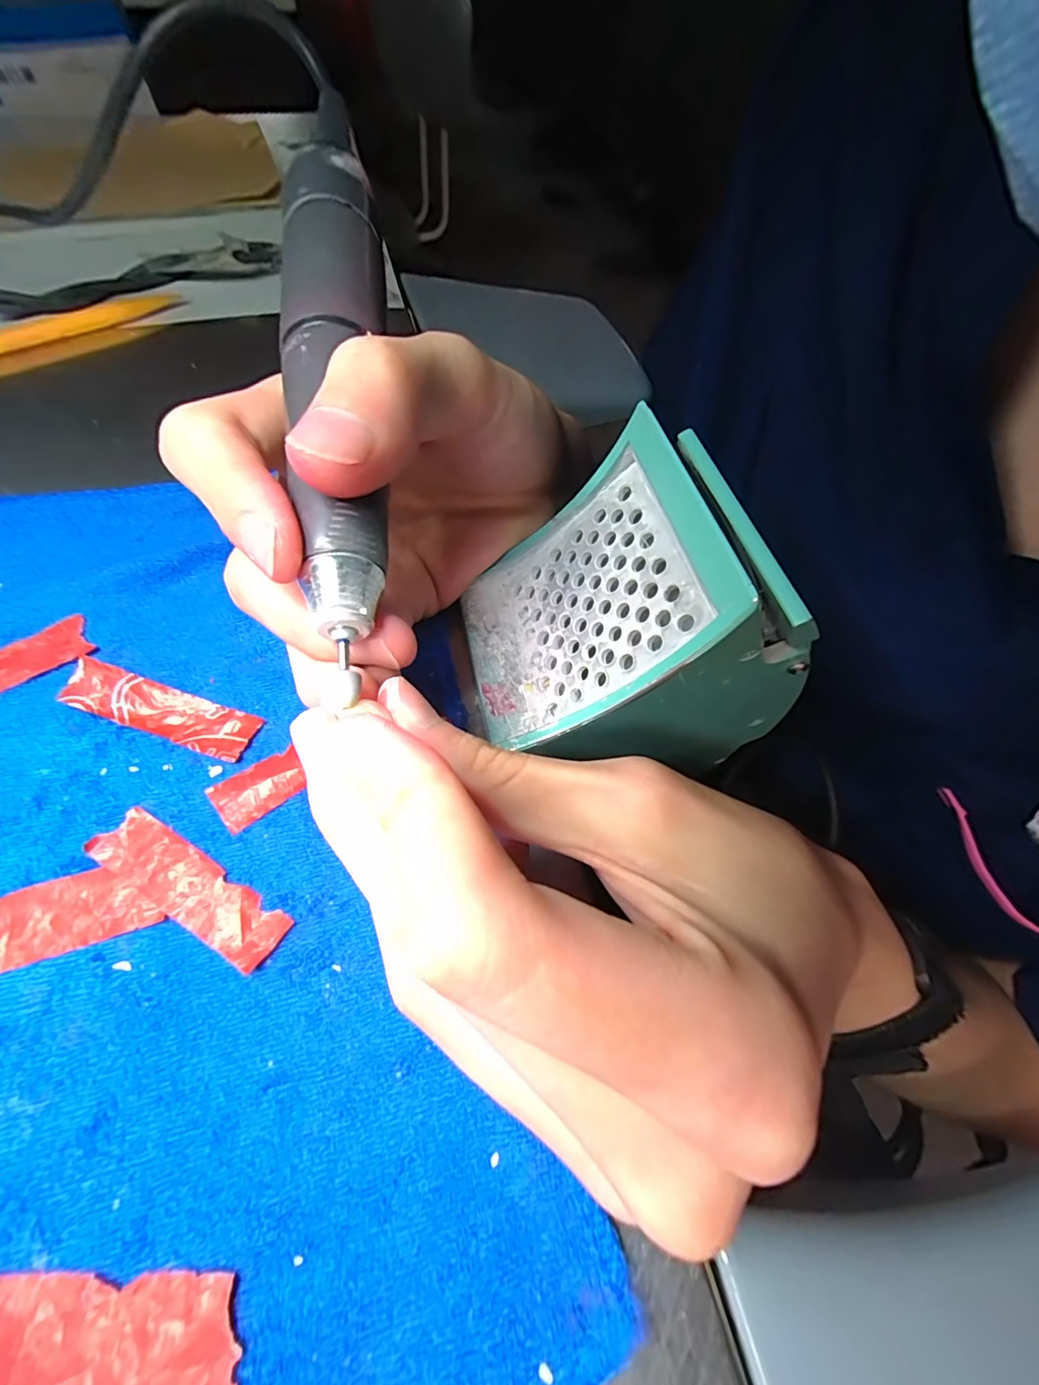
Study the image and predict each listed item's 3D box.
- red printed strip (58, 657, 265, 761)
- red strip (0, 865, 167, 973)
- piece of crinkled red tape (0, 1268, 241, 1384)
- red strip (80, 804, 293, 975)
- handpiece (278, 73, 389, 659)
[{"bbox_3d":[-0.113,0.006,0.159,0.058,0.004,0.015,20,63,-1],"label":"red printed strip"},{"bbox_3d":[-0.125,0.059,0.129,0.057,0.004,0.019,-16,63,-12],"label":"red strip"},{"bbox_3d":[-0.083,0.125,0.096,0.058,0.004,0.019,2,53,-2],"label":"piece of crinkled red tape"},{"bbox_3d":[-0.090,0.053,0.137,0.058,0.004,0.015,29,64,11],"label":"red strip"},{"bbox_3d":[-0.049,-0.105,0.135,0.023,0.022,0.200,-6,73,-7],"label":"handpiece"}]

